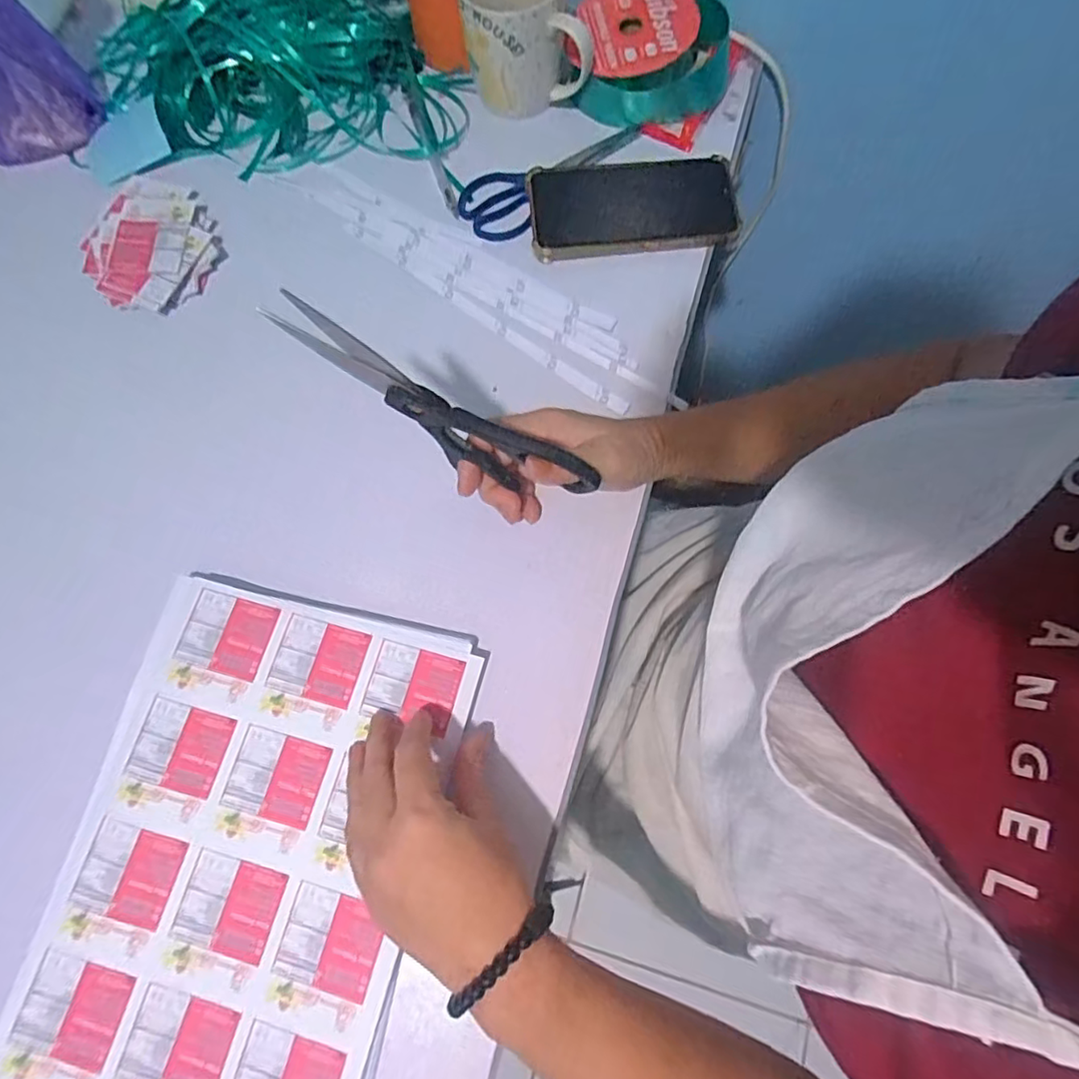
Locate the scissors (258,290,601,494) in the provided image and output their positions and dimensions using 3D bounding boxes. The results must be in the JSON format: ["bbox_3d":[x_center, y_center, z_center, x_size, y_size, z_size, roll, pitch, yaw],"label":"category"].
[{"bbox_3d":[-0.058,-0.067,0.338,0.182,0.072,0.010,27,75,-25],"label":"scissors"}]

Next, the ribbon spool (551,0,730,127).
[{"bbox_3d":[0.091,-0.406,0.512,0.128,0.047,0.101,17,76,6],"label":"ribbon spool"}]

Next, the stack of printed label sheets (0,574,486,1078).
[{"bbox_3d":[-0.178,0.185,0.373,0.216,0.009,0.297,13,76,5],"label":"stack of printed label sheets"}]

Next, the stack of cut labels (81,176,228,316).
[{"bbox_3d":[-0.324,-0.247,0.505,0.104,0.020,0.126,-38,77,-8],"label":"stack of cut labels"}]

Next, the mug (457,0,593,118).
[{"bbox_3d":[-0.011,-0.410,0.498,0.097,0.090,0.076,-1,75,2],"label":"mug"}]

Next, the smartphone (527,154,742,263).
[{"bbox_3d":[0.077,-0.272,0.486,0.170,0.017,0.087,-6,75,0],"label":"smartphone"}]

